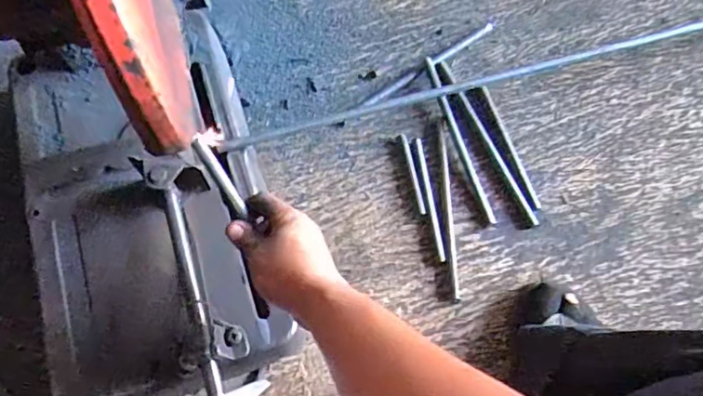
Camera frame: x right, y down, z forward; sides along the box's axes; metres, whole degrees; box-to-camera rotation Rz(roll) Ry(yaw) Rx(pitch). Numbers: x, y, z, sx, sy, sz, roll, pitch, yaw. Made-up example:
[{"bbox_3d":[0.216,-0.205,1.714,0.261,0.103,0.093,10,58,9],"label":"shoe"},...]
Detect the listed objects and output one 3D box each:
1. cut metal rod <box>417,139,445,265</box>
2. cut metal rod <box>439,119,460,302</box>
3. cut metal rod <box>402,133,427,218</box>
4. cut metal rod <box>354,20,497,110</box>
[{"bbox_3d":[0.099,0.000,0.706,0.008,0.007,0.163,-7,71,-4],"label":"cut metal rod"},{"bbox_3d":[0.122,0.009,0.703,0.009,0.006,0.234,-1,71,-2],"label":"cut metal rod"},{"bbox_3d":[0.080,-0.031,0.719,0.008,0.004,0.108,-10,71,-5],"label":"cut metal rod"},{"bbox_3d":[0.107,-0.184,0.776,0.227,0.010,0.013,-34,75,-12],"label":"cut metal rod"}]

